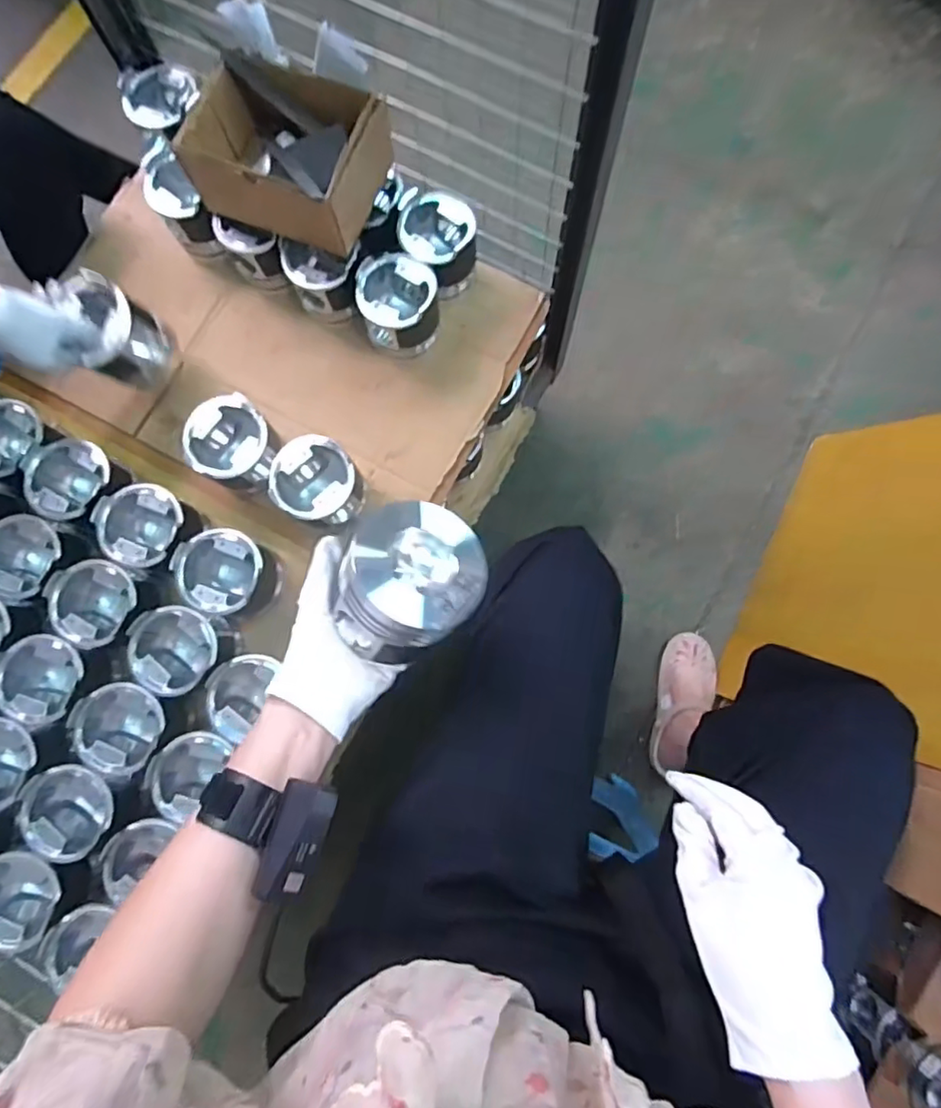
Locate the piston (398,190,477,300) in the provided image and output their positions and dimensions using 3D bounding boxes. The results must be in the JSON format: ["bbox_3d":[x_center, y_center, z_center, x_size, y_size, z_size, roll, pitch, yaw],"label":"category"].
[{"bbox_3d":[-0.037,-0.406,0.795,0.097,0.101,0.106,0,80,1],"label":"piston"}]

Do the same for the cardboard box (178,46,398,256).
[{"bbox_3d":[-0.216,-0.478,0.706,0.206,0.091,0.159,22,81,5],"label":"cardboard box"}]

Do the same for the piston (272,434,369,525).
[{"bbox_3d":[-0.181,-0.083,0.730,0.106,0.087,0.099,0,80,1],"label":"piston"}]

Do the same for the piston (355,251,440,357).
[{"bbox_3d":[-0.092,-0.323,0.774,0.097,0.104,0.101,0,80,1],"label":"piston"}]

